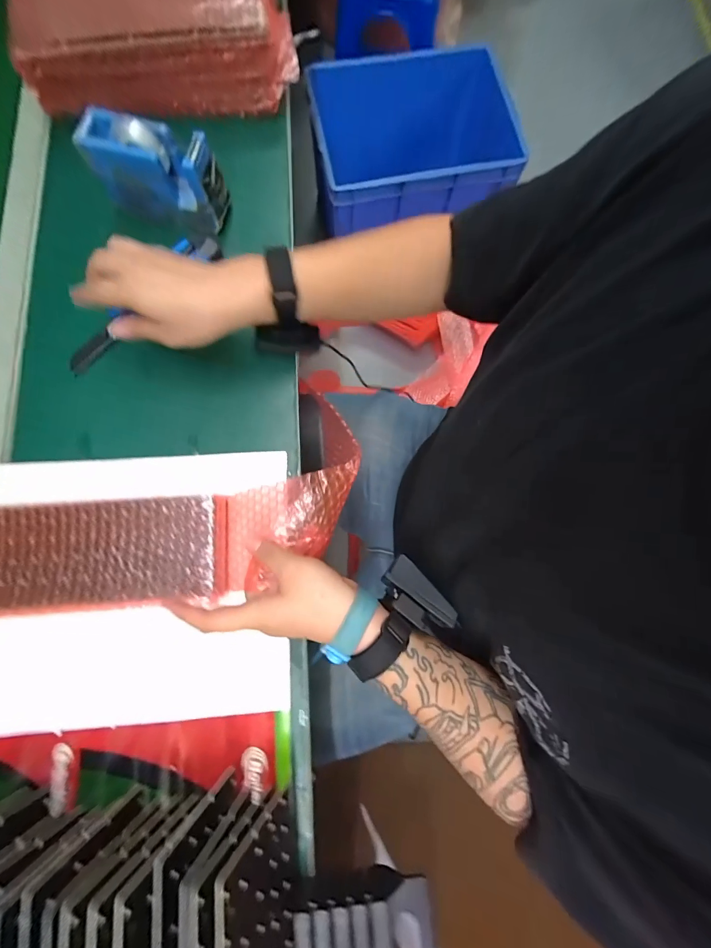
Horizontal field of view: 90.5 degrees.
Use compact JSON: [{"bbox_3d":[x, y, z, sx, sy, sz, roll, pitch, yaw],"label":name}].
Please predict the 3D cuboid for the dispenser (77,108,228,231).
[{"bbox_3d":[-0.216,-0.330,0.389,0.128,0.080,0.049,11,79,1],"label":"dispenser"}]

